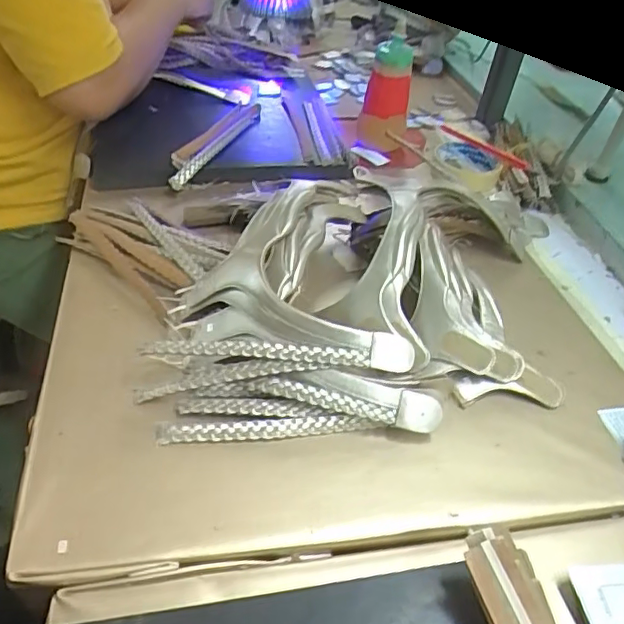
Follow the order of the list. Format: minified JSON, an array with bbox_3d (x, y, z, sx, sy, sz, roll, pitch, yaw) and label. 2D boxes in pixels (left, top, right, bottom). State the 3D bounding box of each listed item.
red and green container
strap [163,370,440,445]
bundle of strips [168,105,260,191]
[{"bbox_3d":[0.099,-0.285,0.756,0.061,0.143,0.052,14,42,8],"label":"red and green container"},{"bbox_3d":[-0.007,0.068,0.430,0.198,0.035,0.040,0,42,-8],"label":"strap"},{"bbox_3d":[-0.112,-0.208,0.710,0.029,0.028,0.198,18,43,12],"label":"bundle of strips"}]

